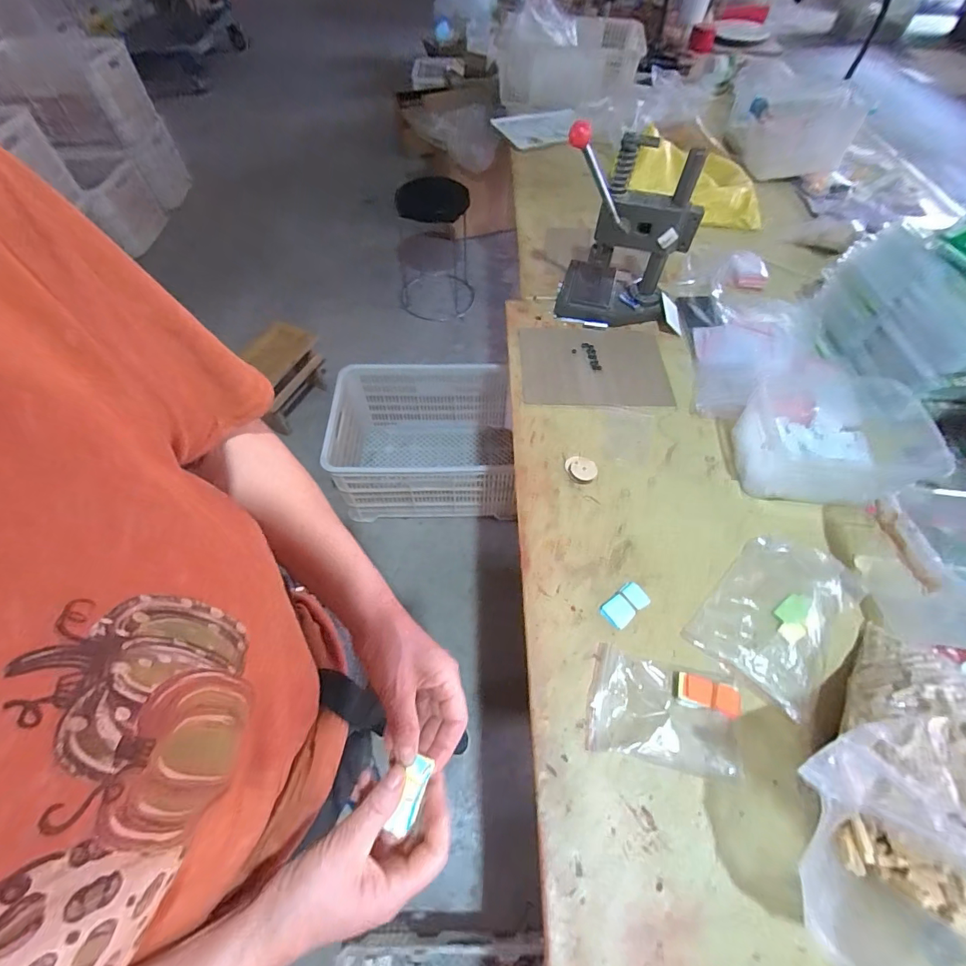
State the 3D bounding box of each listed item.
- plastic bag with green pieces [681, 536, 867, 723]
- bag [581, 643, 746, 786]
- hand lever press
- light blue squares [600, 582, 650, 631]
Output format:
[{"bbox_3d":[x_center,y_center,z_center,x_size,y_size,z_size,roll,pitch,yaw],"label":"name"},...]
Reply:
[{"bbox_3d":[0.396,0.171,0.584,0.221,0.034,0.145,-40,66,-23],"label":"plastic bag with green pieces"},{"bbox_3d":[0.218,0.273,0.520,0.170,0.029,0.113,13,58,7],"label":"bag"},{"bbox_3d":[0.271,-0.504,0.853,0.244,0.299,0.228,6,57,2],"label":"hand lever press"},{"bbox_3d":[0.193,0.167,0.597,0.064,0.015,0.039,-33,64,-21],"label":"light blue squares"}]

